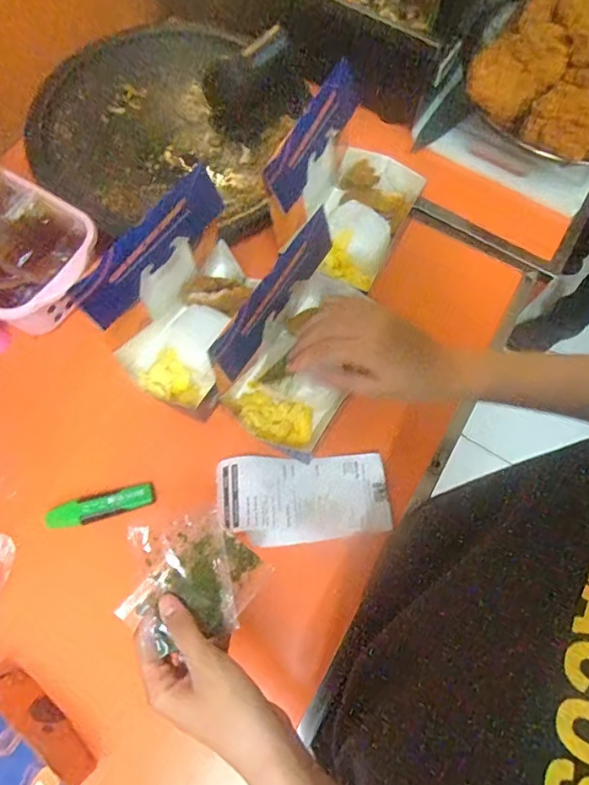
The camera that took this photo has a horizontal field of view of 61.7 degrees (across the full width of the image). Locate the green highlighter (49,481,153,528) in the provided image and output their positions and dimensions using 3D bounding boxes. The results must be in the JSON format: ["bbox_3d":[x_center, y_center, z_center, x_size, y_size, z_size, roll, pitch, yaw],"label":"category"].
[{"bbox_3d":[-0.190,0.111,0.487,0.098,0.019,0.025,-16,71,-7],"label":"green highlighter"}]

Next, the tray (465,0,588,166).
[{"bbox_3d":[0.323,-0.370,0.570,0.220,0.098,0.164,21,71,6],"label":"tray"}]

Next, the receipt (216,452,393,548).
[{"bbox_3d":[0.010,0.104,0.501,0.167,0.014,0.090,-3,65,-9],"label":"receipt"}]

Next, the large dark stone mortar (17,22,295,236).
[{"bbox_3d":[-0.166,-0.344,0.629,0.319,0.056,0.317,12,70,3],"label":"large dark stone mortar"}]

